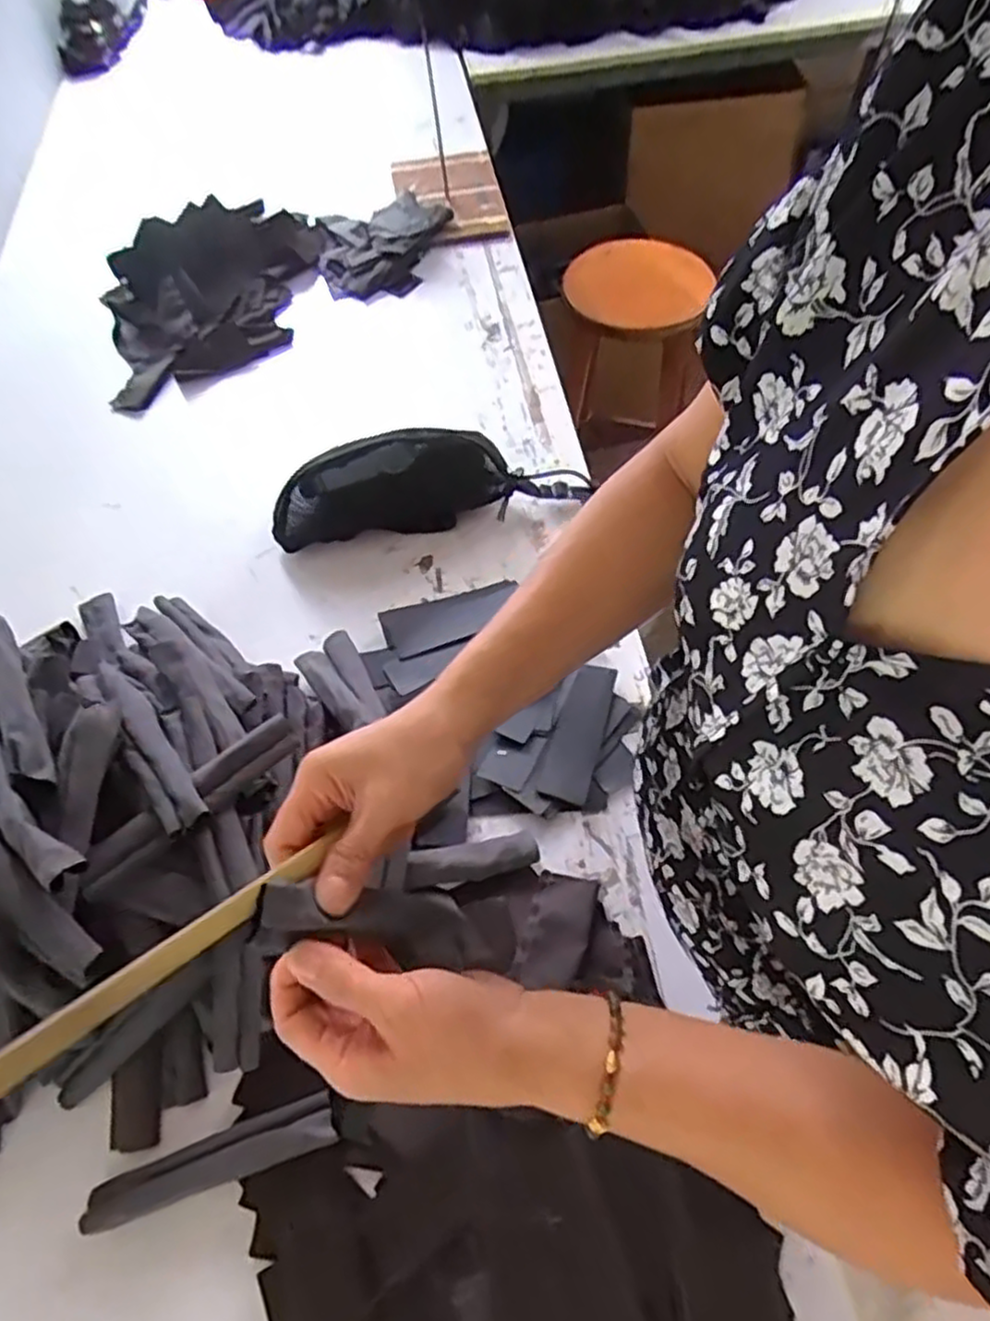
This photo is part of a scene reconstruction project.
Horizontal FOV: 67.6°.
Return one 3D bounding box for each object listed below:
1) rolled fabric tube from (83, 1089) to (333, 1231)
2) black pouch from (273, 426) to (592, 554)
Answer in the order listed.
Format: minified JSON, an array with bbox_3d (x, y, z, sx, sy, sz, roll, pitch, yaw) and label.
[{"bbox_3d":[-0.207,0.365,0.539,0.185,0.026,0.035,-17,57,-6],"label":"rolled fabric tube"},{"bbox_3d":[-0.084,-0.209,0.859,0.350,0.083,0.088,-9,56,-1],"label":"black pouch"}]

